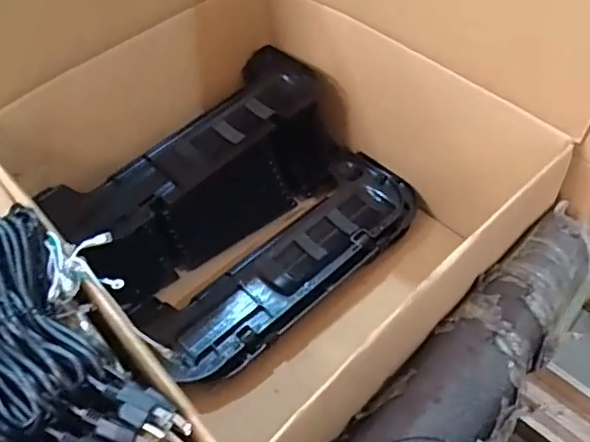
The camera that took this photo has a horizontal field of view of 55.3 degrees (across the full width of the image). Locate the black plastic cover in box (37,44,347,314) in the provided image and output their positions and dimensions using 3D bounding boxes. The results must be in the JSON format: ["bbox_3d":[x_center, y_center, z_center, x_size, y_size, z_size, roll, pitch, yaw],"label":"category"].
[{"bbox_3d":[-0.129,-0.079,0.932,0.455,0.143,0.227,-39,60,-24],"label":"black plastic cover in box"}]

